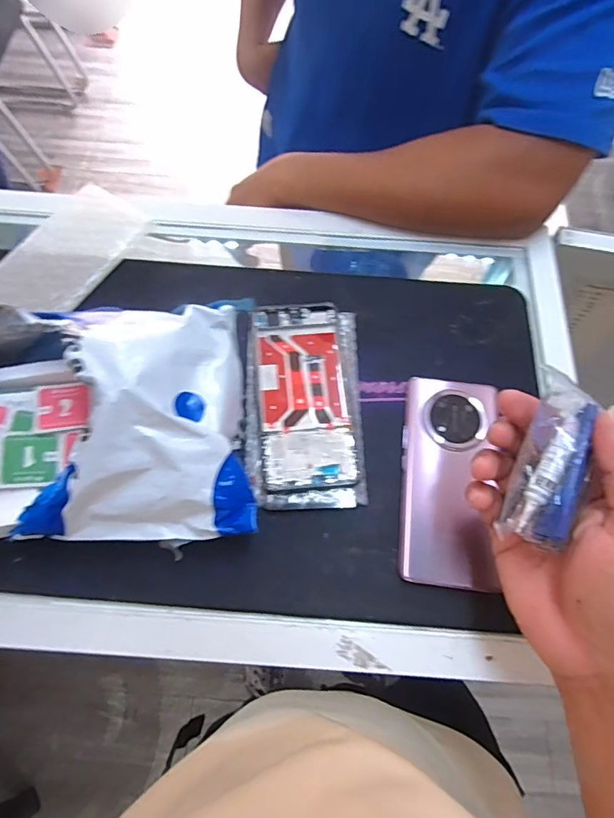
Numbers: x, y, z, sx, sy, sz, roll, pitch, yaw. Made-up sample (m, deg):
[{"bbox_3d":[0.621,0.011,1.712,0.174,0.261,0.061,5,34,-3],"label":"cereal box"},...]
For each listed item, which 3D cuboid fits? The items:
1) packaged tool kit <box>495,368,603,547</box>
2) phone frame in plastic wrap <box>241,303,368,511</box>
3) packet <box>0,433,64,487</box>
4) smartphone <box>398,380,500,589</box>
[{"bbox_3d":[0.140,0.027,0.264,0.037,0.016,0.095,15,84,5],"label":"packaged tool kit"},{"bbox_3d":[-0.002,-0.007,0.384,0.092,0.011,0.173,0,68,-2],"label":"phone frame in plastic wrap"},{"bbox_3d":[-0.193,0.035,0.329,0.037,0.004,0.037,2,73,-16],"label":"packet"},{"bbox_3d":[0.109,0.052,0.365,0.069,0.011,0.159,6,68,1],"label":"smartphone"}]

